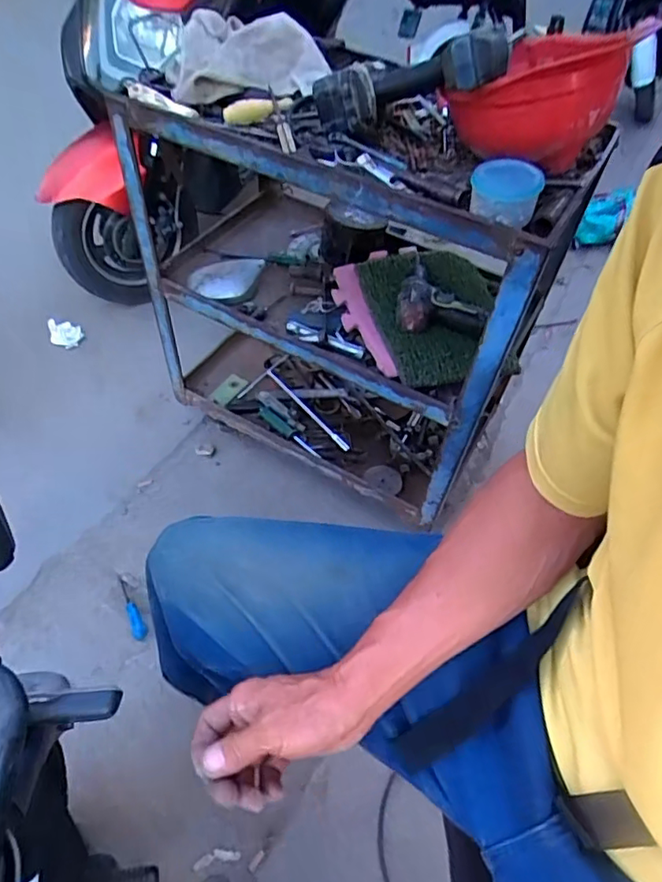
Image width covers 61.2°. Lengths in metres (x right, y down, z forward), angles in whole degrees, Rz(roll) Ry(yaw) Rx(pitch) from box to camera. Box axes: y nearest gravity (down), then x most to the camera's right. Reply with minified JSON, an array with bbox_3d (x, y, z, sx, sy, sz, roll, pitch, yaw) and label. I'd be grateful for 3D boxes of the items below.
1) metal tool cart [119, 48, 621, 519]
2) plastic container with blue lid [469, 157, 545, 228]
[{"bbox_3d":[0.021,-0.276,1.040,0.667,0.661,0.370,23,54,17],"label":"metal tool cart"},{"bbox_3d":[0.206,-0.296,0.664,0.081,0.045,0.069,18,53,13],"label":"plastic container with blue lid"}]

